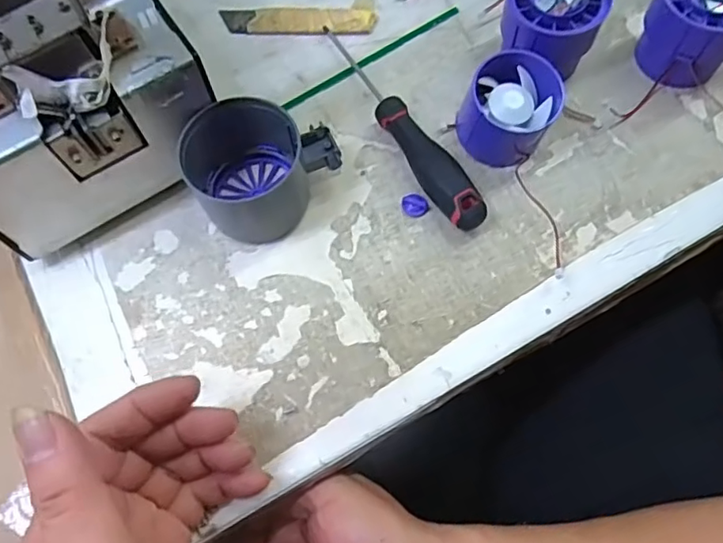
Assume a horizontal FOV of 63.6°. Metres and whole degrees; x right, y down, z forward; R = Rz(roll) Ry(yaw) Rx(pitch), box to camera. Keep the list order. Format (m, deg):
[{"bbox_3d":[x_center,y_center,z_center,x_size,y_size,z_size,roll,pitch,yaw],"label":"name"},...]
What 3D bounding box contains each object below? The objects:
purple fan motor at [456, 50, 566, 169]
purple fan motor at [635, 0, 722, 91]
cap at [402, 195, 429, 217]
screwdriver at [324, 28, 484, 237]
[{"bbox_3d":[0.082,-0.088,0.323,0.046,0.042,0.045,-1,68,1],"label":"purple fan motor"},{"bbox_3d":[0.188,-0.139,0.327,0.055,0.060,0.052,28,71,12],"label":"purple fan motor"},{"bbox_3d":[0.029,-0.037,0.324,0.014,0.005,0.012,41,74,16],"label":"cap"},{"bbox_3d":[0.021,-0.088,0.336,0.021,0.020,0.159,-27,70,-9],"label":"screwdriver"}]

